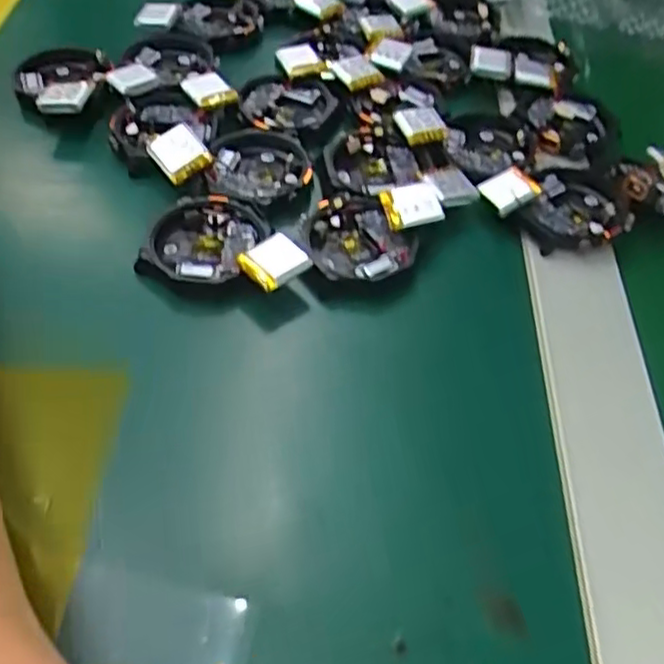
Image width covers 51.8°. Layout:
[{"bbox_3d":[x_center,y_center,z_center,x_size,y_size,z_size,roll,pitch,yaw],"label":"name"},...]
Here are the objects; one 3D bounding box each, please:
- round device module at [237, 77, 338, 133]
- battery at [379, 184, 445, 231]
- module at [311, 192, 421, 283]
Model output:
[{"bbox_3d":[-0.022,-0.111,0.338,0.044,0.009,0.048,8,51,1],"label":"round device module"},{"bbox_3d":[0.034,-0.053,0.287,0.023,0.004,0.019,-14,67,-5],"label":"battery"},{"bbox_3d":[0.012,-0.040,0.283,0.042,0.009,0.043,3,51,-4],"label":"module"}]

